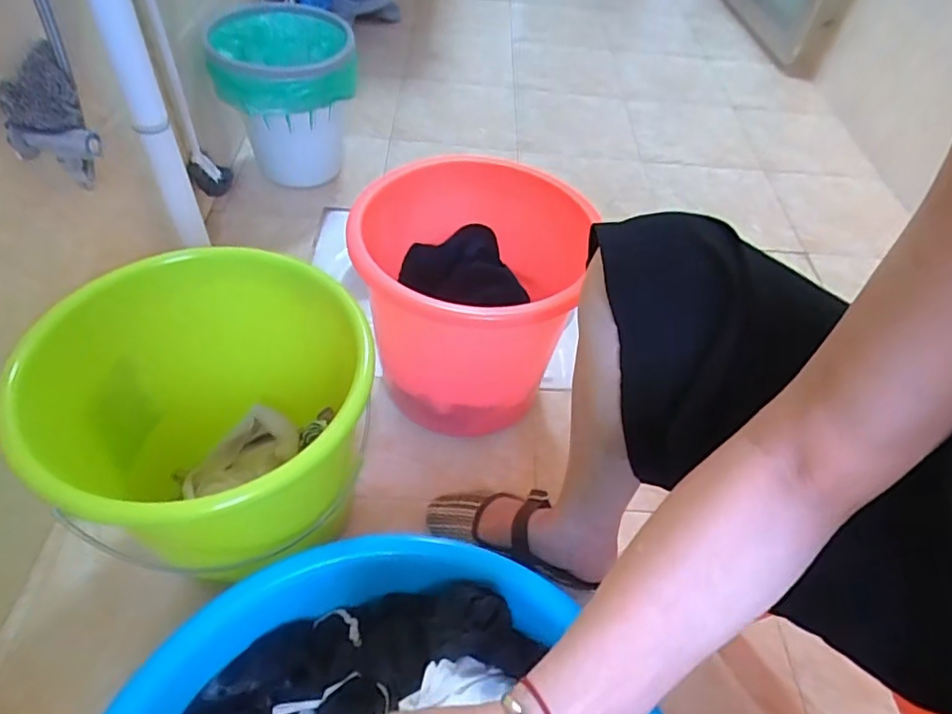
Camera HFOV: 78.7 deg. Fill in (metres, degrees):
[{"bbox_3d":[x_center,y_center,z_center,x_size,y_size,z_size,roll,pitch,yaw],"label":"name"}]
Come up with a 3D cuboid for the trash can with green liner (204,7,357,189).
[{"bbox_3d":[-0.358,-0.481,1.125,0.237,0.298,0.306,-11,51,-15],"label":"trash can with green liner"}]

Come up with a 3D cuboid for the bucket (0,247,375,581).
[{"bbox_3d":[-0.281,0.089,0.650,0.290,0.292,0.281,3,49,-3],"label":"bucket"}]

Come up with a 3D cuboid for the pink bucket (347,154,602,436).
[{"bbox_3d":[-0.023,-0.073,0.792,0.294,0.263,0.282,3,49,-3],"label":"pink bucket"}]

